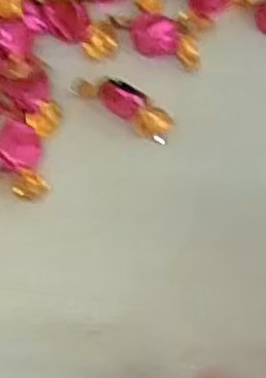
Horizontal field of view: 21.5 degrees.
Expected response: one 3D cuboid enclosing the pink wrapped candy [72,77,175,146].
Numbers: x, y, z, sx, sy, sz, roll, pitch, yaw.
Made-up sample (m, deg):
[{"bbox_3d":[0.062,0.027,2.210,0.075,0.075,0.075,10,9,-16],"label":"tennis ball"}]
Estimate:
[{"bbox_3d":[-0.005,-0.055,0.448,0.069,0.013,0.023,32,67,18],"label":"pink wrapped candy"}]

